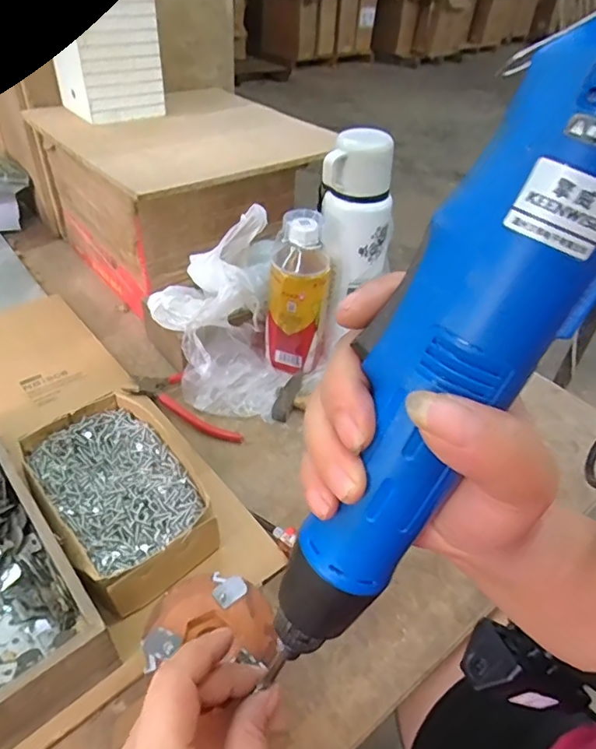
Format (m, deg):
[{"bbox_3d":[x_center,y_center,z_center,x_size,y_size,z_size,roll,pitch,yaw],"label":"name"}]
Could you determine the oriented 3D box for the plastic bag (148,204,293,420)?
[{"bbox_3d":[-0.089,-0.067,0.589,0.145,0.170,0.171,-10,43,-17],"label":"plastic bag"}]

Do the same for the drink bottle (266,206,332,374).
[{"bbox_3d":[0.000,-0.089,0.584,0.066,0.173,0.054,1,41,-5],"label":"drink bottle"}]

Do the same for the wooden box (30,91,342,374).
[{"bbox_3d":[-0.157,-0.244,0.738,0.300,0.227,0.357,-26,50,-31],"label":"wooden box"}]

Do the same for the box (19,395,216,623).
[{"bbox_3d":[-0.152,0.107,0.447,0.115,0.058,0.193,-29,51,-33],"label":"box"}]

